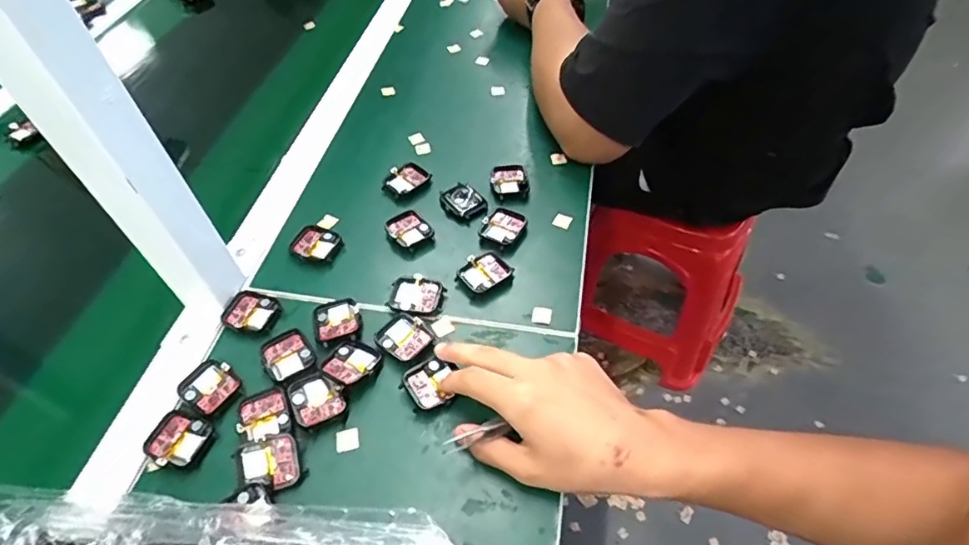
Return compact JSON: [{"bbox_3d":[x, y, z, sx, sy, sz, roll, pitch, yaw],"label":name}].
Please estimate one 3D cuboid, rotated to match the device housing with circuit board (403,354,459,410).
[{"bbox_3d":[-0.041,0.084,0.413,0.034,0.007,0.037,-31,58,-22],"label":"device housing with circuit board"}]

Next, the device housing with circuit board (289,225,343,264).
[{"bbox_3d":[-0.160,-0.027,0.515,0.047,0.007,0.040,23,55,17],"label":"device housing with circuit board"}]

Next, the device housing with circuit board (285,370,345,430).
[{"bbox_3d":[-0.131,0.096,0.414,0.035,0.006,0.045,-34,59,-24],"label":"device housing with circuit board"}]

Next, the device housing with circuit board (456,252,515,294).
[{"bbox_3d":[0.001,-0.001,0.487,0.044,0.011,0.039,-38,61,-26],"label":"device housing with circuit board"}]

